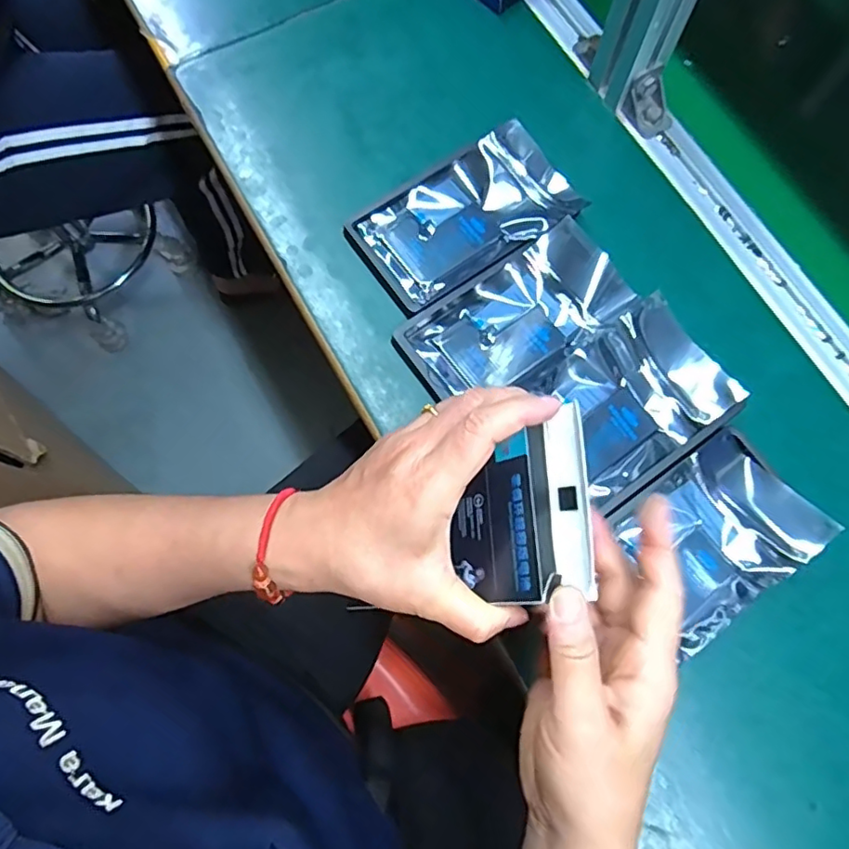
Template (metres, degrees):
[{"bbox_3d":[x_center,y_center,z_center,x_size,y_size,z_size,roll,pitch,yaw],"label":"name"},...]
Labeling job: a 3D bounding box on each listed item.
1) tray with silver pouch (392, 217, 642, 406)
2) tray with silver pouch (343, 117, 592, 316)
[{"bbox_3d":[0.063,-0.076,0.412,0.155,0.017,0.080,-32,78,-9],"label":"tray with silver pouch"},{"bbox_3d":[0.030,-0.156,0.437,0.157,0.020,0.092,-33,78,-9],"label":"tray with silver pouch"}]

